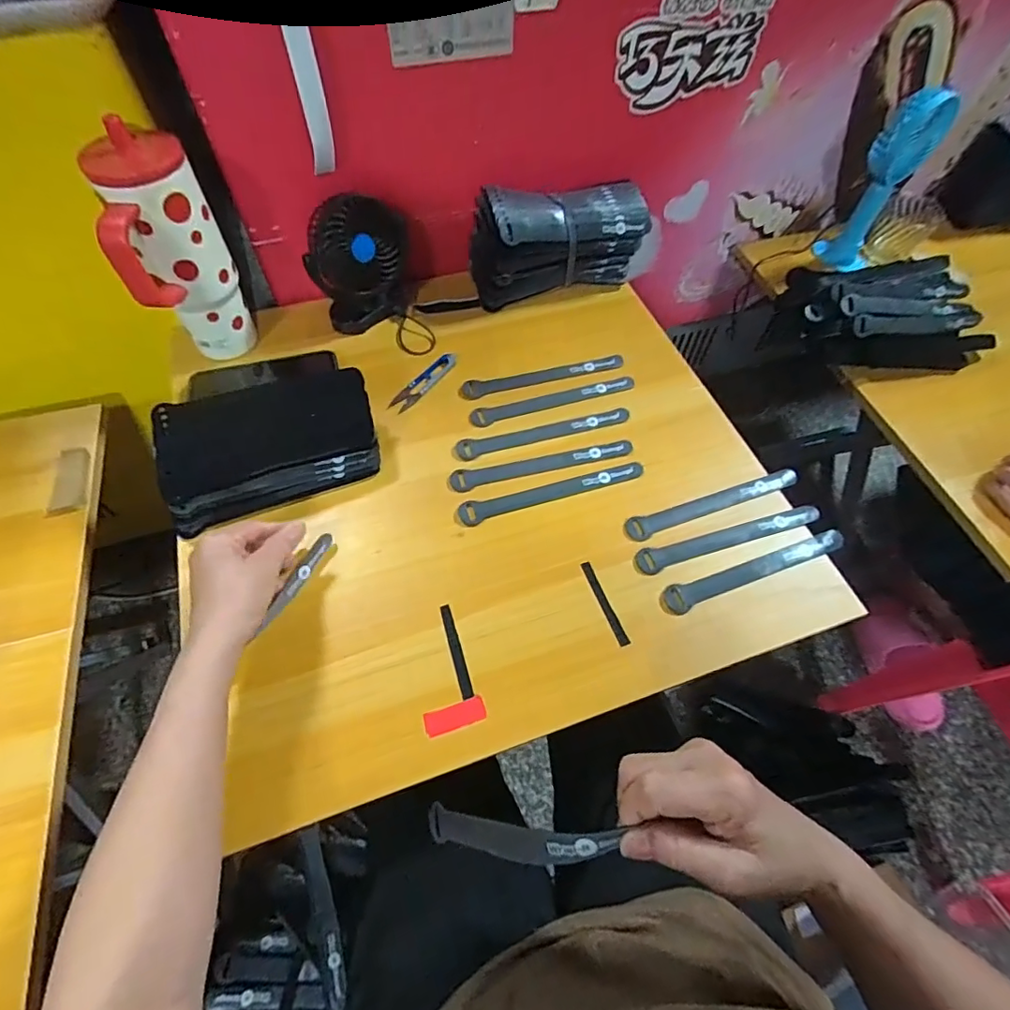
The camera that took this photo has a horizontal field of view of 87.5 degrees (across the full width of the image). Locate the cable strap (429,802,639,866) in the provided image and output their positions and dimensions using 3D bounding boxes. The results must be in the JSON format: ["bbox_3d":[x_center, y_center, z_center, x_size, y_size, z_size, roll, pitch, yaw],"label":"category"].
[{"bbox_3d":[0.001,0.220,0.350,0.019,0.167,0.024,30,53,-33],"label":"cable strap"}]

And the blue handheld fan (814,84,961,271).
[{"bbox_3d":[0.509,-0.427,0.720,0.077,0.223,0.063,26,62,13],"label":"blue handheld fan"}]

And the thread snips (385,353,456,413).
[{"bbox_3d":[-0.094,-0.143,0.608,0.024,0.008,0.101,33,64,17],"label":"thread snips"}]

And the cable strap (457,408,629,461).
[{"bbox_3d":[0.043,-0.079,0.577,0.191,0.009,0.024,-13,61,-9],"label":"cable strap"}]

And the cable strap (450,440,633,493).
[{"bbox_3d":[0.040,-0.042,0.556,0.193,0.008,0.023,-12,61,-8],"label":"cable strap"}]

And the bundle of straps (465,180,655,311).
[{"bbox_3d":[0.066,-0.335,0.669,0.206,0.110,0.082,-16,61,-10],"label":"bundle of straps"}]

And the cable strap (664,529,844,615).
[{"bbox_3d":[0.237,0.061,0.497,0.190,0.011,0.024,-17,61,-11],"label":"cable strap"}]

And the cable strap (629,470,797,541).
[{"bbox_3d":[0.210,-0.003,0.527,0.190,0.009,0.024,-16,61,-10],"label":"cable strap"}]

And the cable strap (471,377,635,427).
[{"bbox_3d":[0.055,-0.120,0.600,0.190,0.008,0.024,-15,62,-10],"label":"cable strap"}]

